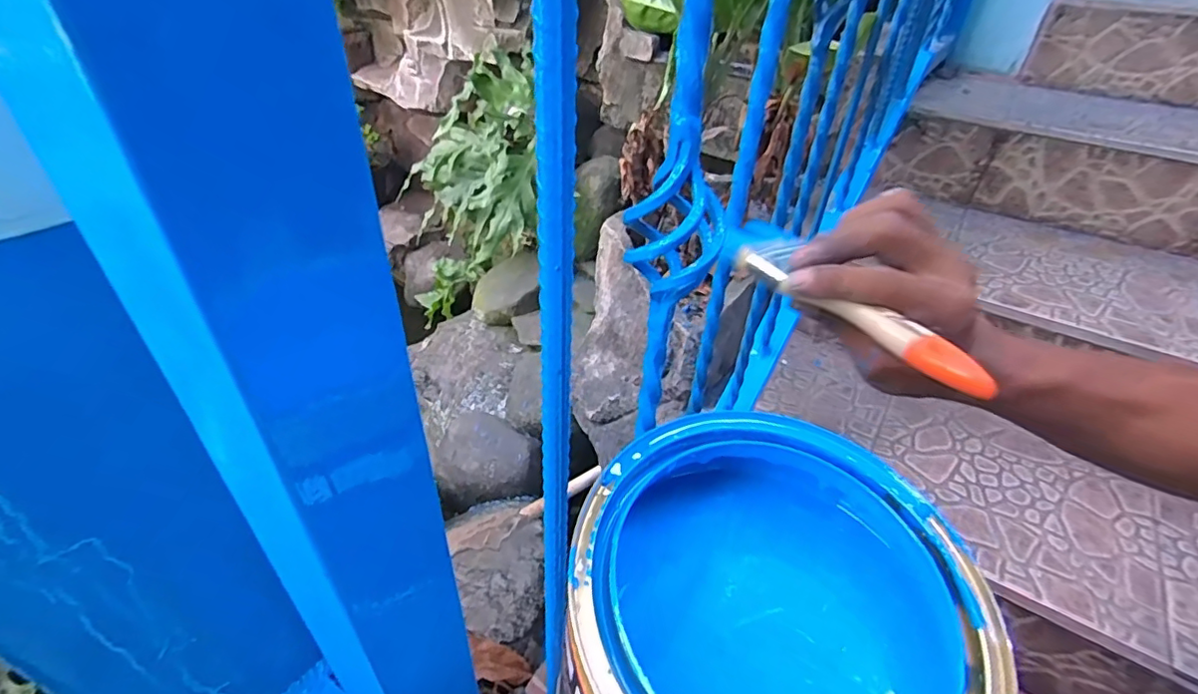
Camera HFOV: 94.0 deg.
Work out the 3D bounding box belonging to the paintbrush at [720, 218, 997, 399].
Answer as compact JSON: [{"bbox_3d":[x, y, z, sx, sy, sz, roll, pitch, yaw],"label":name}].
[{"bbox_3d":[0.133,-0.033,0.318,0.046,0.014,0.184,-18,38,-23],"label":"paintbrush"}]

